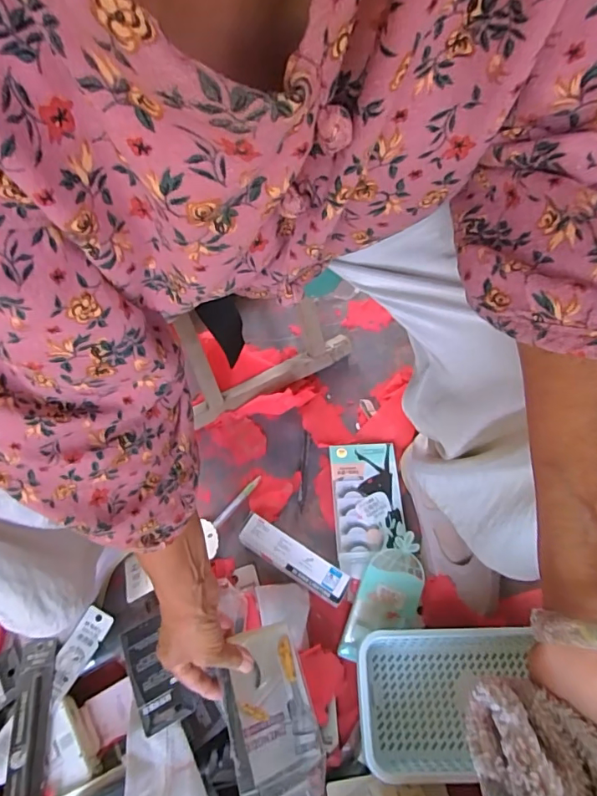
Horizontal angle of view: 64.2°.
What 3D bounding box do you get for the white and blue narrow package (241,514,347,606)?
[{"bbox_3d":[-0.008,0.201,0.596,0.148,0.026,0.038,29,67,18],"label":"white and blue narrow package"}]

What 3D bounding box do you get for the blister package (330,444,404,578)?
[{"bbox_3d":[0.092,0.143,0.637,0.090,0.010,0.173,-4,61,2],"label":"blister package"}]

